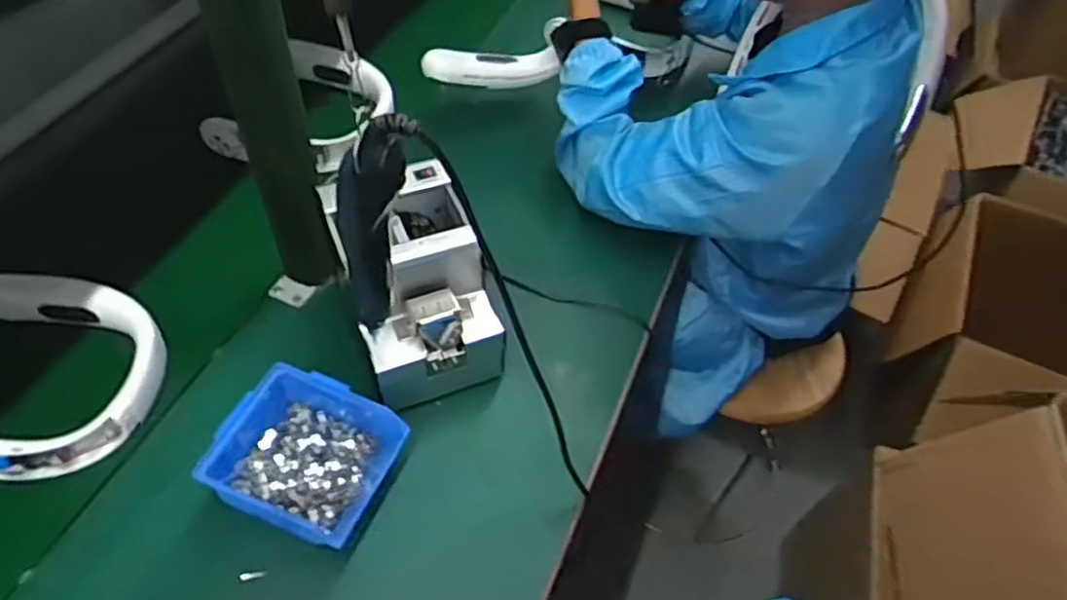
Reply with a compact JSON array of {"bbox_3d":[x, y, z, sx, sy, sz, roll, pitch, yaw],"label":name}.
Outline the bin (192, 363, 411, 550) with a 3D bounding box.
[{"bbox_3d":[-0.199,0.130,0.628,0.148,0.061,0.140,24,54,13],"label":"bin"}]

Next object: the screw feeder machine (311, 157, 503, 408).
[{"bbox_3d":[-0.118,-0.018,0.694,0.132,0.137,0.187,-21,57,-20],"label":"screw feeder machine"}]

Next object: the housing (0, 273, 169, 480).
[{"bbox_3d":[-0.461,0.067,0.669,0.194,0.048,0.201,5,52,-2],"label":"housing"}]

